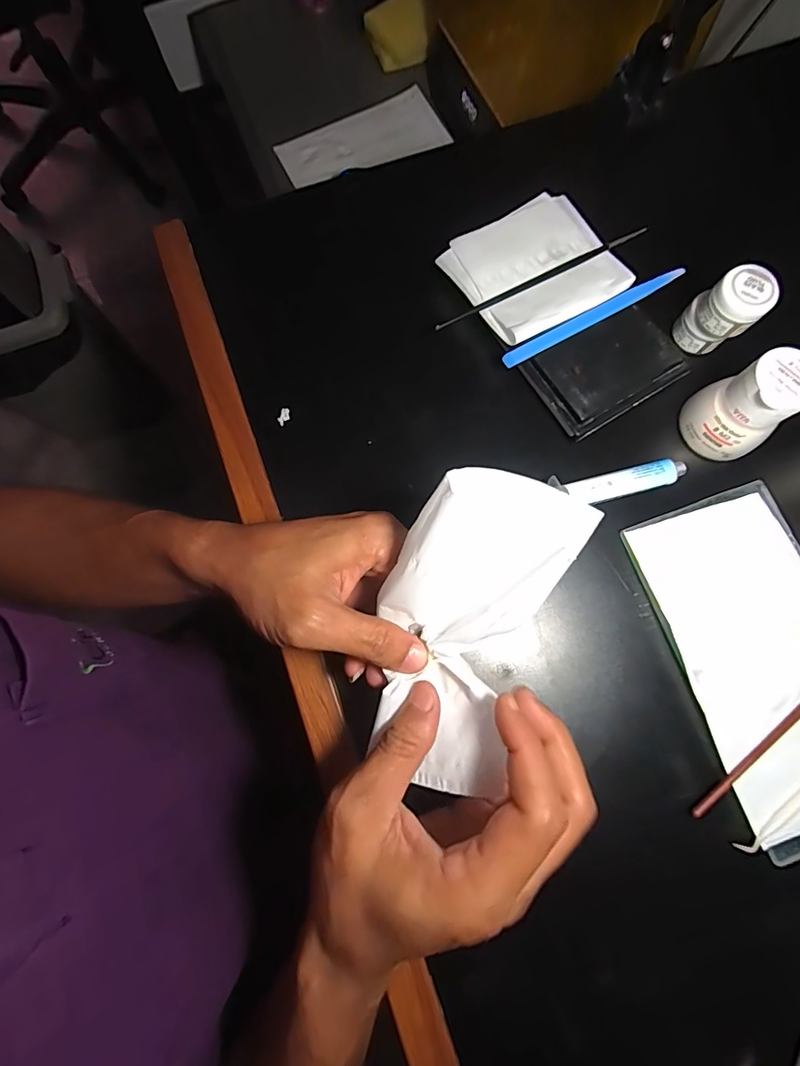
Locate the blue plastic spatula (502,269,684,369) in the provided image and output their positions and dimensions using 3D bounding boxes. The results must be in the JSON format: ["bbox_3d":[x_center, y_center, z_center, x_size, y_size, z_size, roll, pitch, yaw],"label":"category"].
[{"bbox_3d":[0.128,-0.143,0.305,0.135,0.004,0.010,-28,103,-5],"label":"blue plastic spatula"}]

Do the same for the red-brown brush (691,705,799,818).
[{"bbox_3d":[0.228,0.108,0.267,0.161,0.004,0.006,-38,80,-6],"label":"red-brown brush"}]

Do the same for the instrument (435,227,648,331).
[{"bbox_3d":[0.096,-0.173,0.311,0.159,0.007,0.005,-26,79,-4],"label":"instrument"}]

